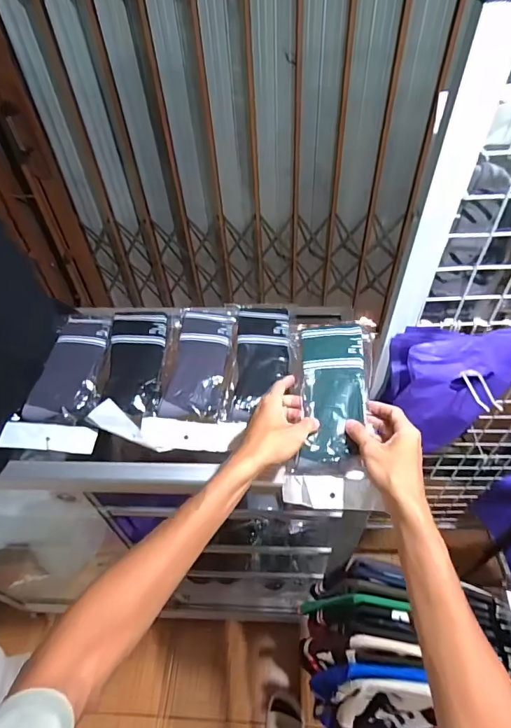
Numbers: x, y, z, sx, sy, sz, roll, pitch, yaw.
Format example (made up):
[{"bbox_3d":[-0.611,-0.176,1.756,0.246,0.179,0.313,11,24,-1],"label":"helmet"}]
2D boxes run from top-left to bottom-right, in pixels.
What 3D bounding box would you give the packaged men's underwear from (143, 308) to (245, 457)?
[{"bbox_3d":[-0.094,0.011,0.694,0.138,0.032,0.280,0,50,3],"label":"packaged men's underwear"}]

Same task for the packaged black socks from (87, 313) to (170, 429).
[{"bbox_3d":[-0.203,-0.009,0.703,0.097,0.022,0.236,-3,50,0],"label":"packaged black socks"}]

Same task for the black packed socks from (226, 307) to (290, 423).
[{"bbox_3d":[0.011,-0.015,0.696,0.089,0.030,0.239,2,50,4],"label":"black packed socks"}]

